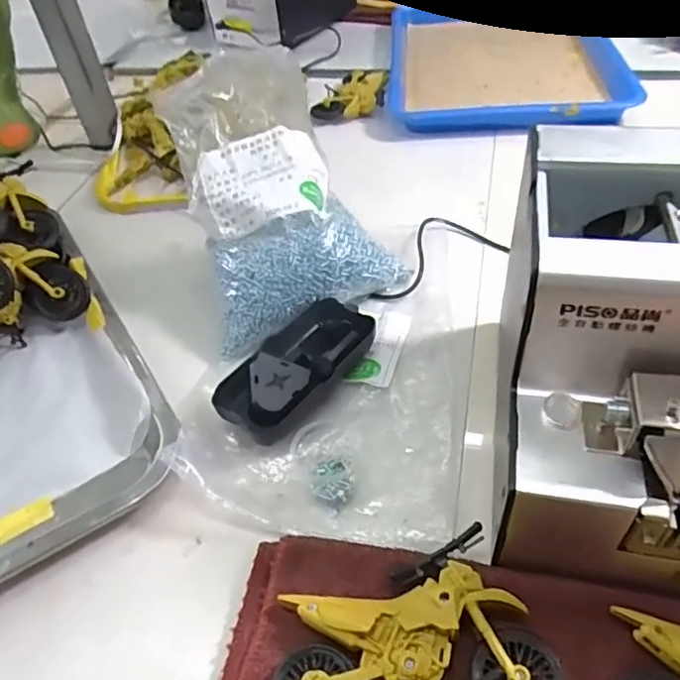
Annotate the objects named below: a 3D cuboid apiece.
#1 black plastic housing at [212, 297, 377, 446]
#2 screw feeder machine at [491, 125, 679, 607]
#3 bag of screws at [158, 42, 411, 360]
[{"bbox_3d":[-0.026,0.018,0.367,0.053,0.026,0.104,27,55,28],"label":"black plastic housing"},{"bbox_3d":[0.146,0.010,0.273,0.138,0.145,0.172,7,48,13],"label":"screw feeder machine"},{"bbox_3d":[-0.046,-0.126,0.435,0.140,0.064,0.254,-15,69,-7],"label":"bag of screws"}]

